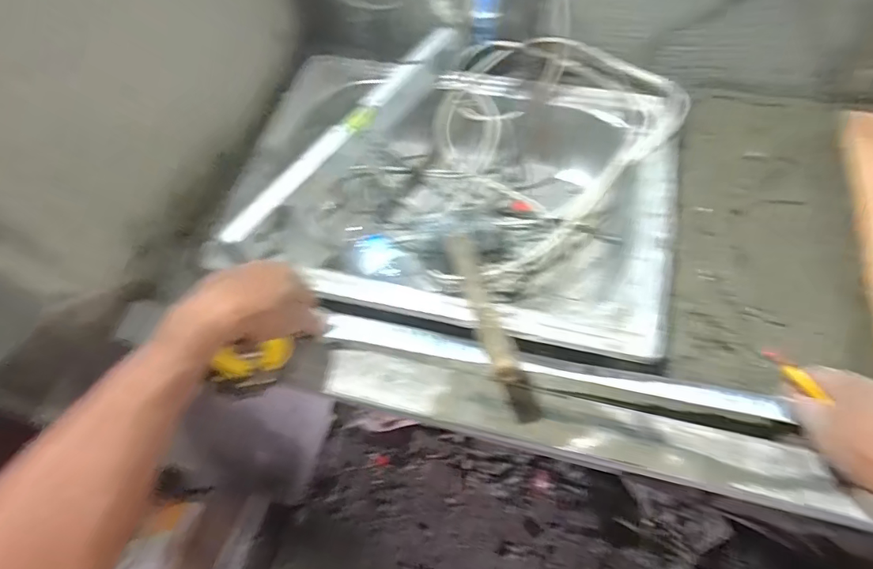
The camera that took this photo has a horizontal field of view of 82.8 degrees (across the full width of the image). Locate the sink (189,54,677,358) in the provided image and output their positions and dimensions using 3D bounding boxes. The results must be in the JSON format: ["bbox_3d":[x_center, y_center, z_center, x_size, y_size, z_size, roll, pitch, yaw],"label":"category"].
[{"bbox_3d":[0.019,-0.115,0.667,0.529,0.176,0.375,14,63,10],"label":"sink"}]

